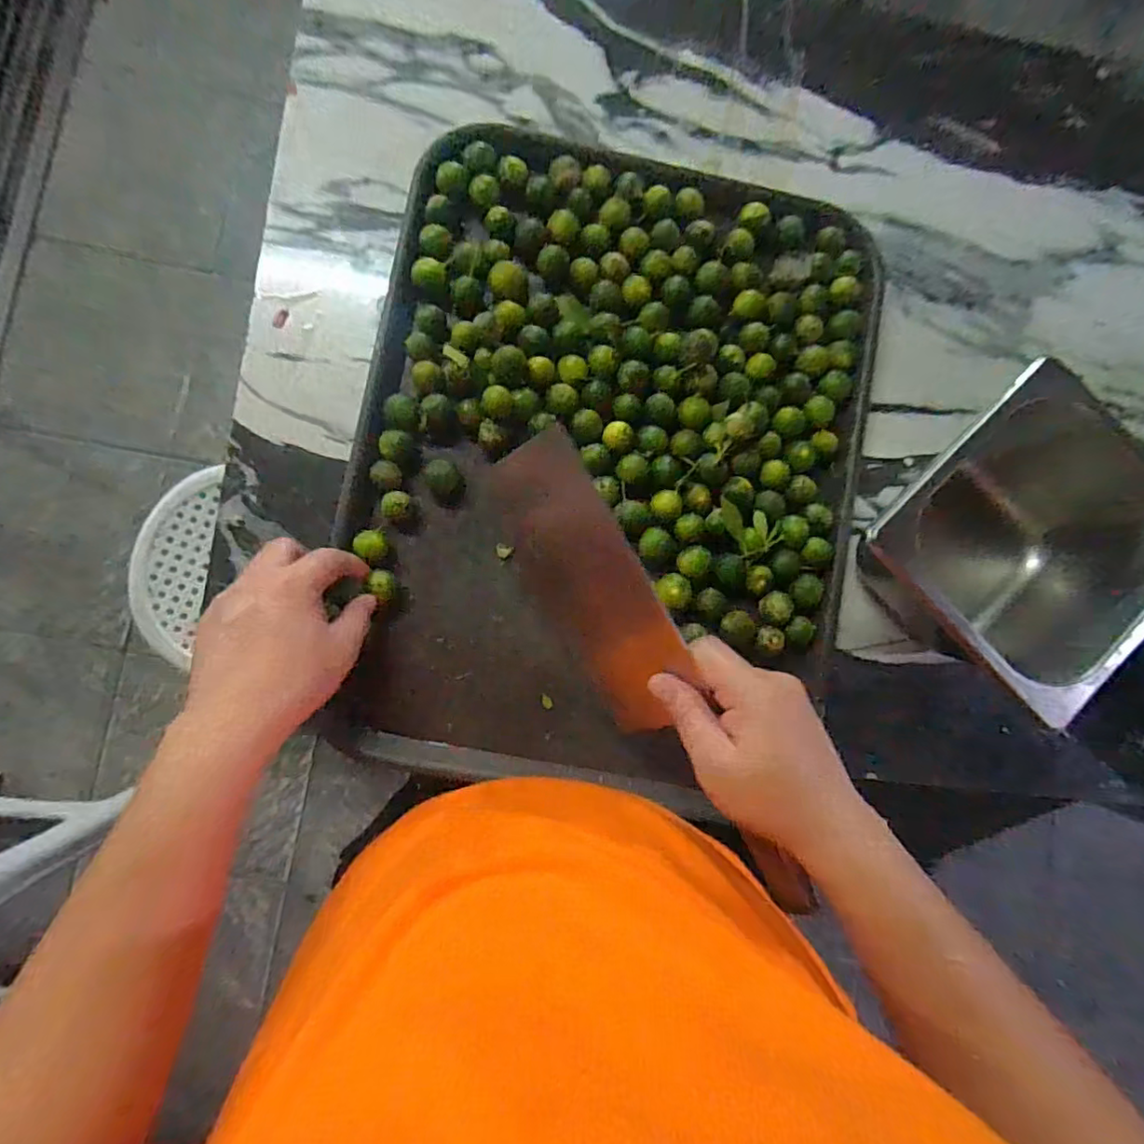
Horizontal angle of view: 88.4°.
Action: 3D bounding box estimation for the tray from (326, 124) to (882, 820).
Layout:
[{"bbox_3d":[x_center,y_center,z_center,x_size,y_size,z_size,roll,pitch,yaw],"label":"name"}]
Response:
[{"bbox_3d":[0.031,-0.078,0.408,0.337,0.030,0.439,7,85,-4],"label":"tray"}]

